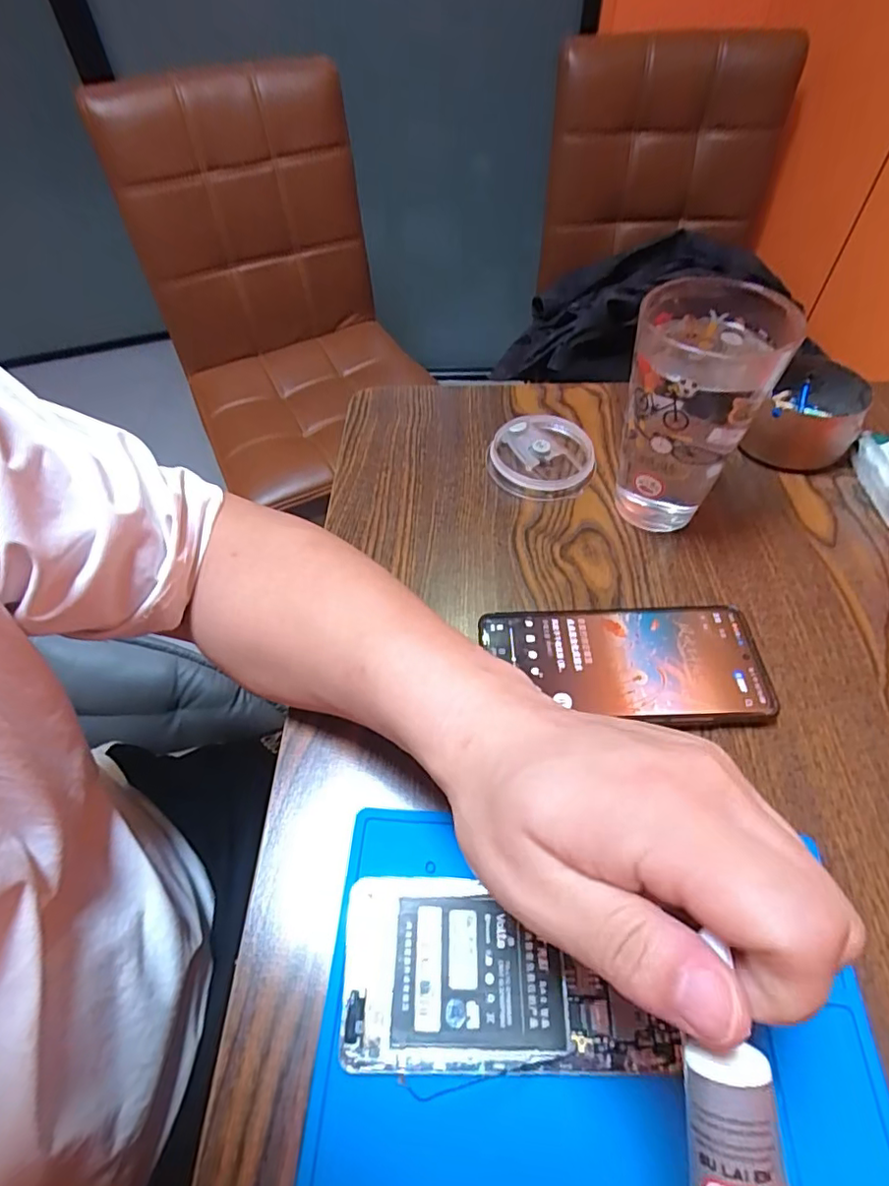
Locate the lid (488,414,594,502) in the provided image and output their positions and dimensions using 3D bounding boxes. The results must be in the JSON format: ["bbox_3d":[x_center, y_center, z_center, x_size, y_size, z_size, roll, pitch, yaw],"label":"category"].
[{"bbox_3d":[0.076,-0.108,0.453,0.080,0.019,0.078,-1,53,1],"label":"lid"}]

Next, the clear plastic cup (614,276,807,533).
[{"bbox_3d":[0.154,-0.109,0.373,0.079,0.144,0.083,-1,53,1],"label":"clear plastic cup"}]

